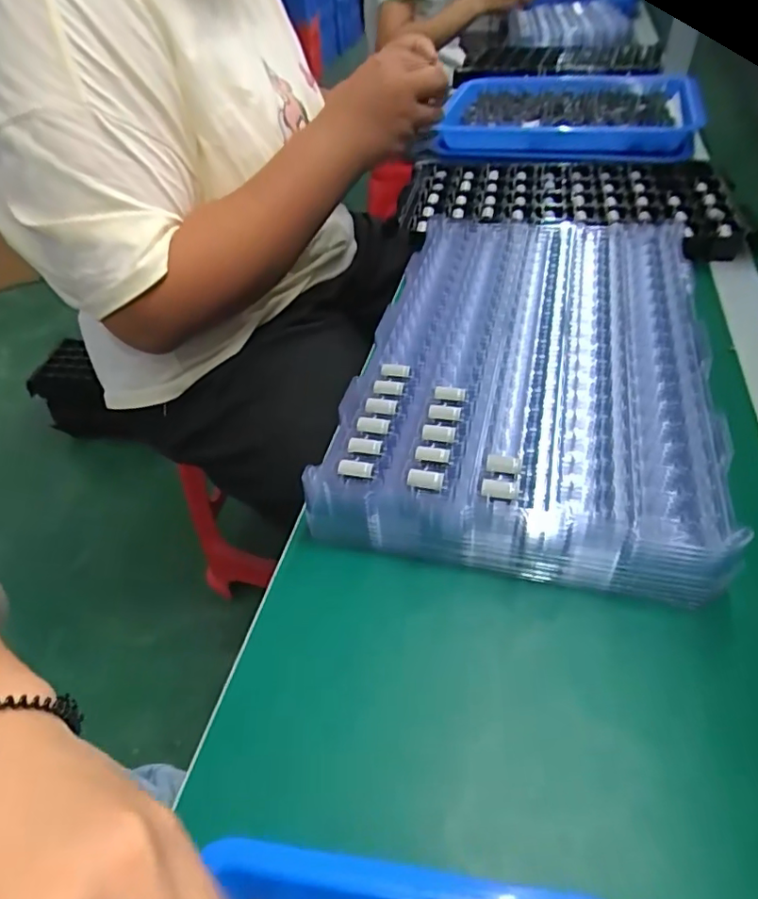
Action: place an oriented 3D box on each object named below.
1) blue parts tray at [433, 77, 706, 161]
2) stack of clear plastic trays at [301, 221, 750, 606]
[{"bbox_3d":[0.246,-0.449,0.763,0.308,0.039,0.231,6,46,11],"label":"blue parts tray"},{"bbox_3d":[0.114,-0.074,0.434,0.233,0.043,0.370,8,47,13],"label":"stack of clear plastic trays"}]

